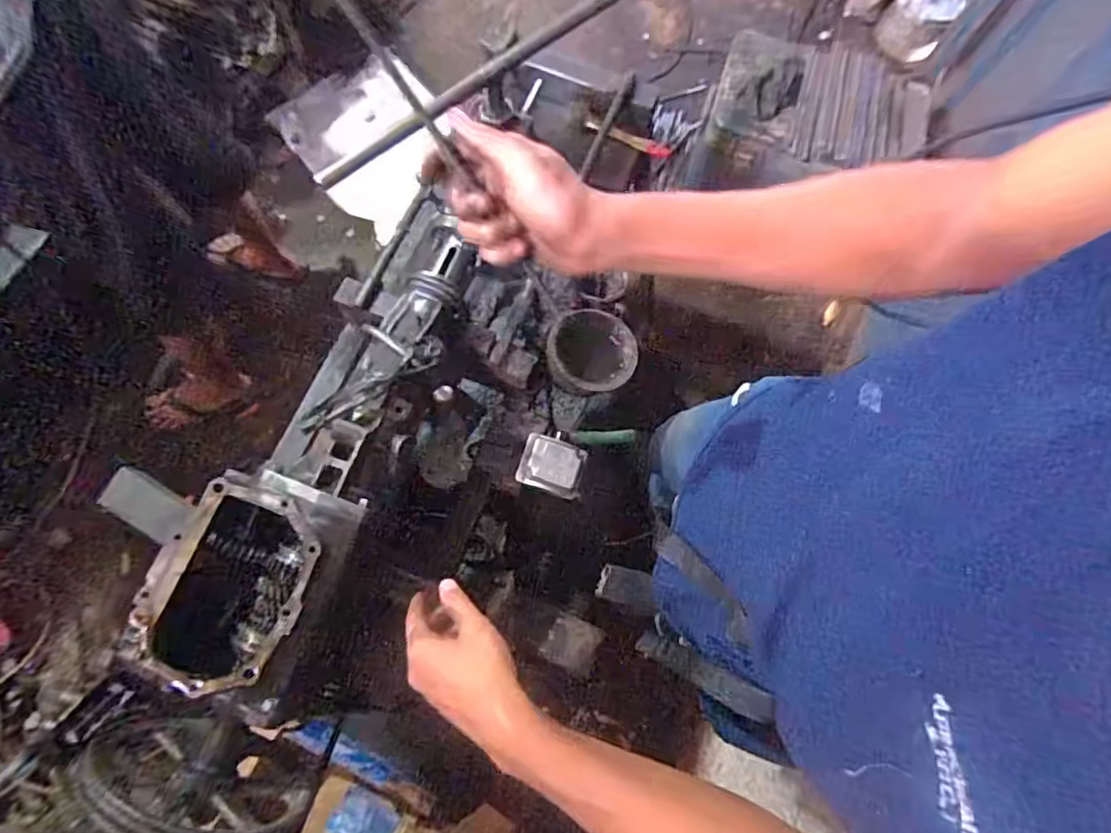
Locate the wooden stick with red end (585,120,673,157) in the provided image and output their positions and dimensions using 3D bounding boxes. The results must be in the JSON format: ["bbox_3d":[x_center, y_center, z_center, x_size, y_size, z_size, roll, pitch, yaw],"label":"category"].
[{"bbox_3d":[0.121,-0.456,0.931,0.149,0.020,0.024,15,71,-11],"label":"wooden stick with red end"}]

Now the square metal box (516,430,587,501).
[{"bbox_3d":[-0.005,0.067,0.789,0.088,0.048,0.074,17,76,3],"label":"square metal box"}]

